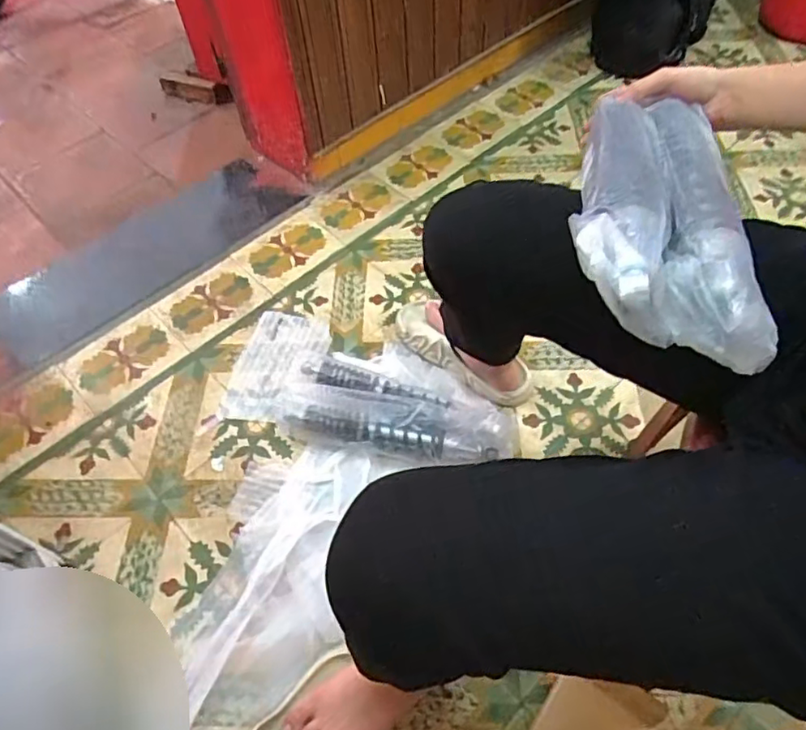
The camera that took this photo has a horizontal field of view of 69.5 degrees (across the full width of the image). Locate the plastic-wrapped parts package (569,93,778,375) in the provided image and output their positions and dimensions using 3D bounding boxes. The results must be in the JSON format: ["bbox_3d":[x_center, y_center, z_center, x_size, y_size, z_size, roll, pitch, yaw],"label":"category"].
[{"bbox_3d":[0.206,-0.145,0.477,0.124,0.038,0.333,9,49,7],"label":"plastic-wrapped parts package"}]

